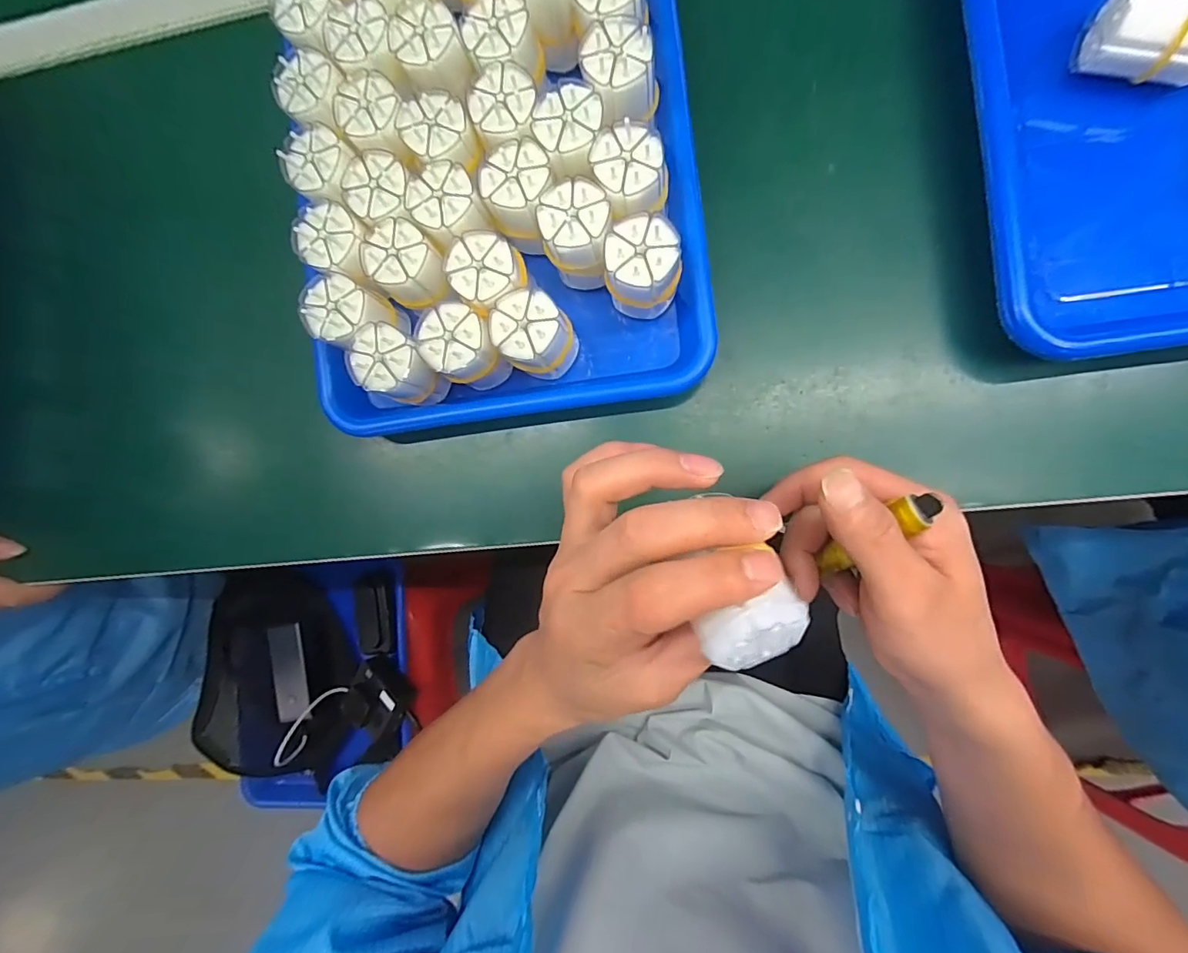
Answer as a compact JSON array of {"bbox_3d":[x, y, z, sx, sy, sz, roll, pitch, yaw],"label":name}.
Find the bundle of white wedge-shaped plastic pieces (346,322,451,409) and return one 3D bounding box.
[{"bbox_3d":[-0.115,-0.062,0.302,0.040,0.052,0.040,0,89,9],"label":"bundle of white wedge-shaped plastic pieces"}]

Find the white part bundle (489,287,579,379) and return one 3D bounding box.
[{"bbox_3d":[-0.032,-0.080,0.295,0.039,0.064,0.038,0,89,9],"label":"white part bundle"}]

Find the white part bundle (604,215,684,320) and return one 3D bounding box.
[{"bbox_3d":[0.029,-0.113,0.286,0.038,0.063,0.038,8,90,9],"label":"white part bundle"}]

